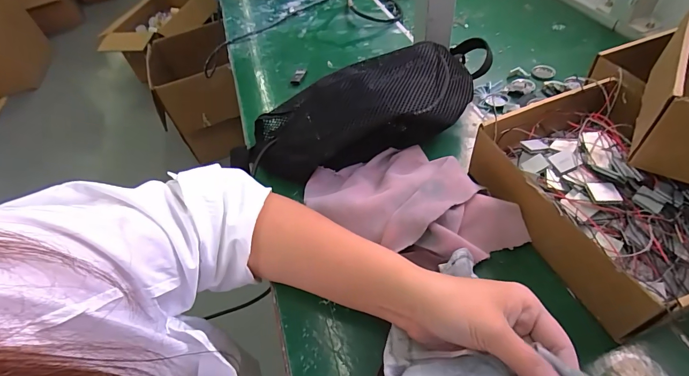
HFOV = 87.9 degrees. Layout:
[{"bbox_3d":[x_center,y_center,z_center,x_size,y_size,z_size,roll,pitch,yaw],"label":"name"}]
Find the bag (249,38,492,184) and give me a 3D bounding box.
[{"bbox_3d":[0.036,-0.087,0.420,0.308,0.089,0.110,-18,50,-7],"label":"bag"}]

